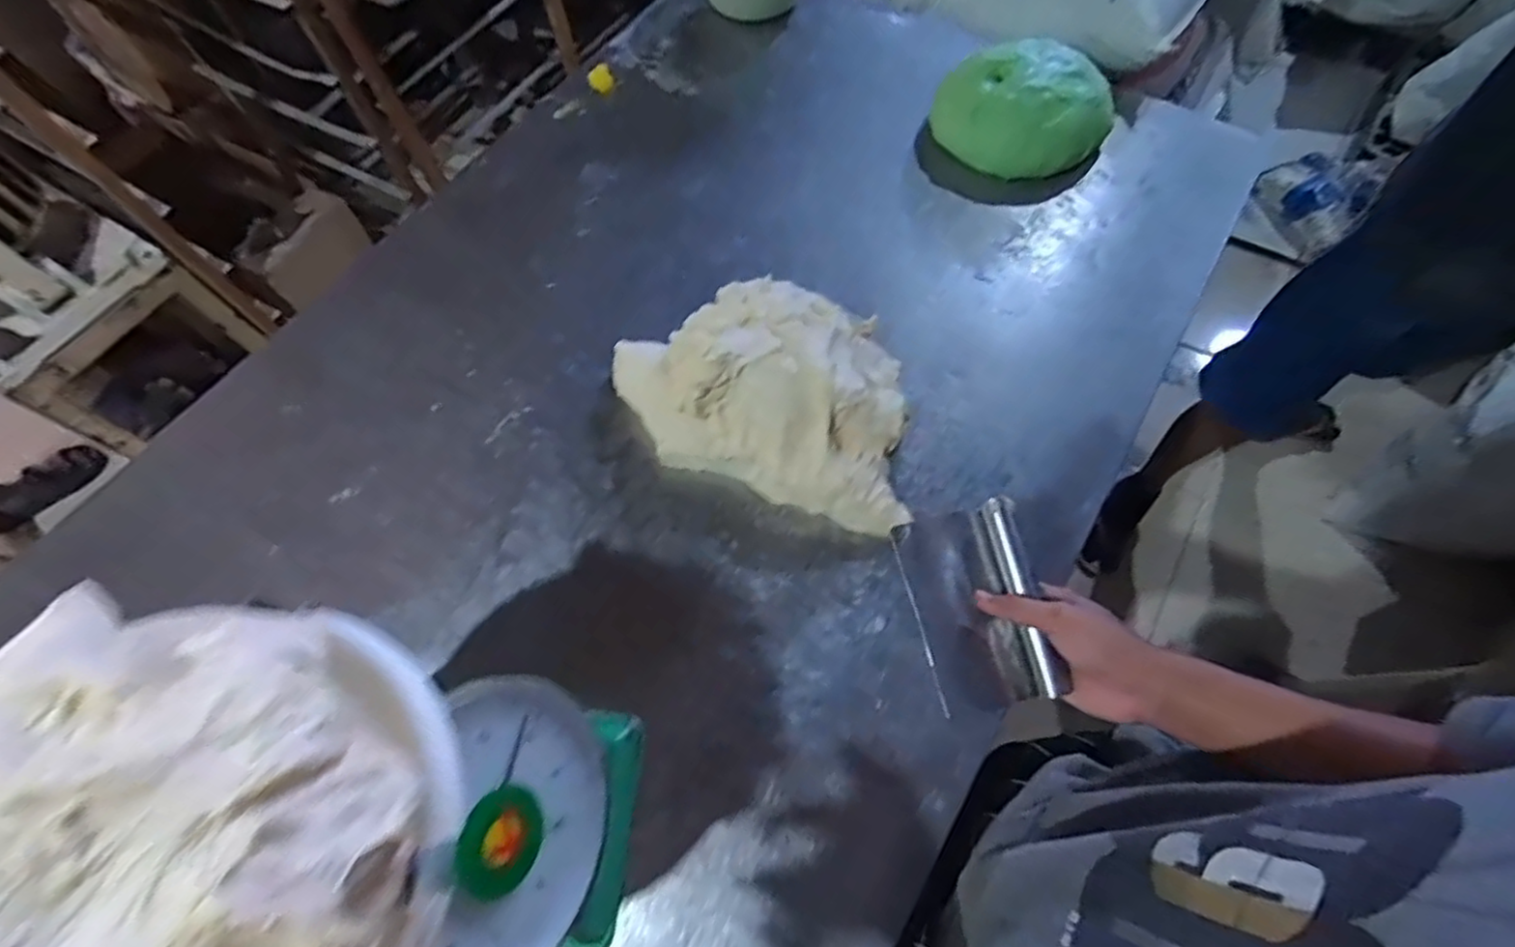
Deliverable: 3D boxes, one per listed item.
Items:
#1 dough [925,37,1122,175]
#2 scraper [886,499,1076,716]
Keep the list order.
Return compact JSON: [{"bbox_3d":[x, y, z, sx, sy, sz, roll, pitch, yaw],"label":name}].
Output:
[{"bbox_3d":[0.335,-0.466,0.859,0.209,0.086,0.154,30,70,15],"label":"dough"},{"bbox_3d":[0.167,0.099,0.512,0.092,0.043,0.144,-13,66,-3],"label":"scraper"}]

